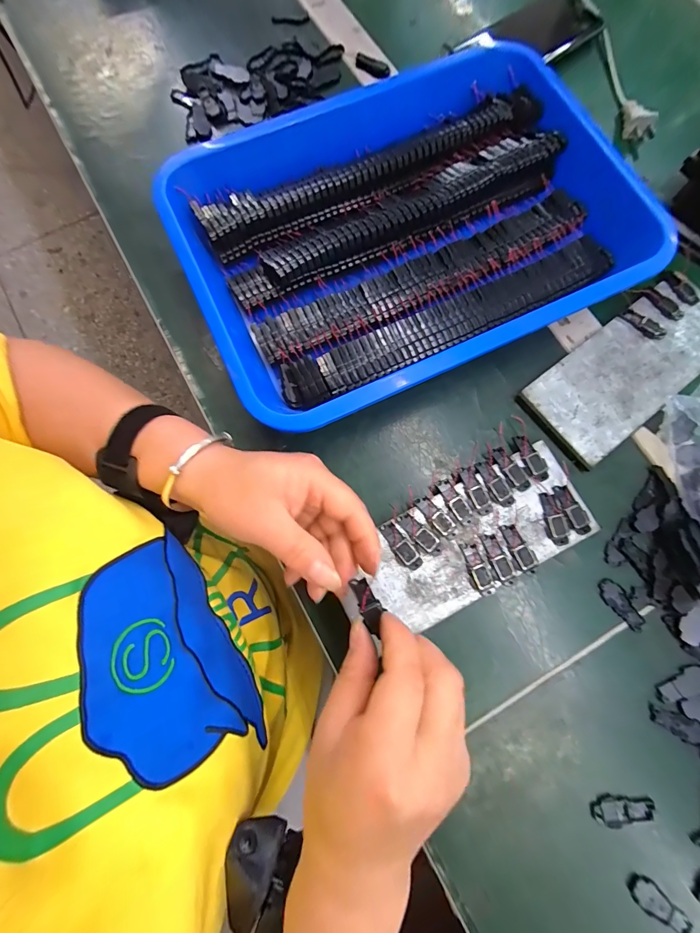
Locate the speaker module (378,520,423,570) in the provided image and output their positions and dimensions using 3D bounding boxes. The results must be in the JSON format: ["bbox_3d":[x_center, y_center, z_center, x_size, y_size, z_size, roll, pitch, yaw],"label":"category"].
[{"bbox_3d":[0.037,0.058,0.259,0.013,0.005,0.039,-36,80,-7],"label":"speaker module"}]

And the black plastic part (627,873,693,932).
[{"bbox_3d":[0.194,0.274,0.219,0.040,0.004,0.016,39,81,8],"label":"black plastic part"}]

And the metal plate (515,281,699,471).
[{"bbox_3d":[0.236,-0.086,0.296,0.193,0.008,0.080,-38,81,-7],"label":"metal plate"}]

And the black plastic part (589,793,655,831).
[{"bbox_3d":[0.181,0.228,0.234,0.041,0.005,0.016,-3,78,0],"label":"black plastic part"}]

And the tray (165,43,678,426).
[{"bbox_3d":[0.052,-0.203,0.302,0.376,0.052,0.269,-25,79,-5],"label":"tray"}]

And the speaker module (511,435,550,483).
[{"bbox_3d":[0.141,-0.007,0.275,0.016,0.004,0.039,-26,79,-5],"label":"speaker module"}]

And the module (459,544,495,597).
[{"bbox_3d":[0.093,0.075,0.257,0.014,0.005,0.038,-22,79,-4],"label":"module"}]

